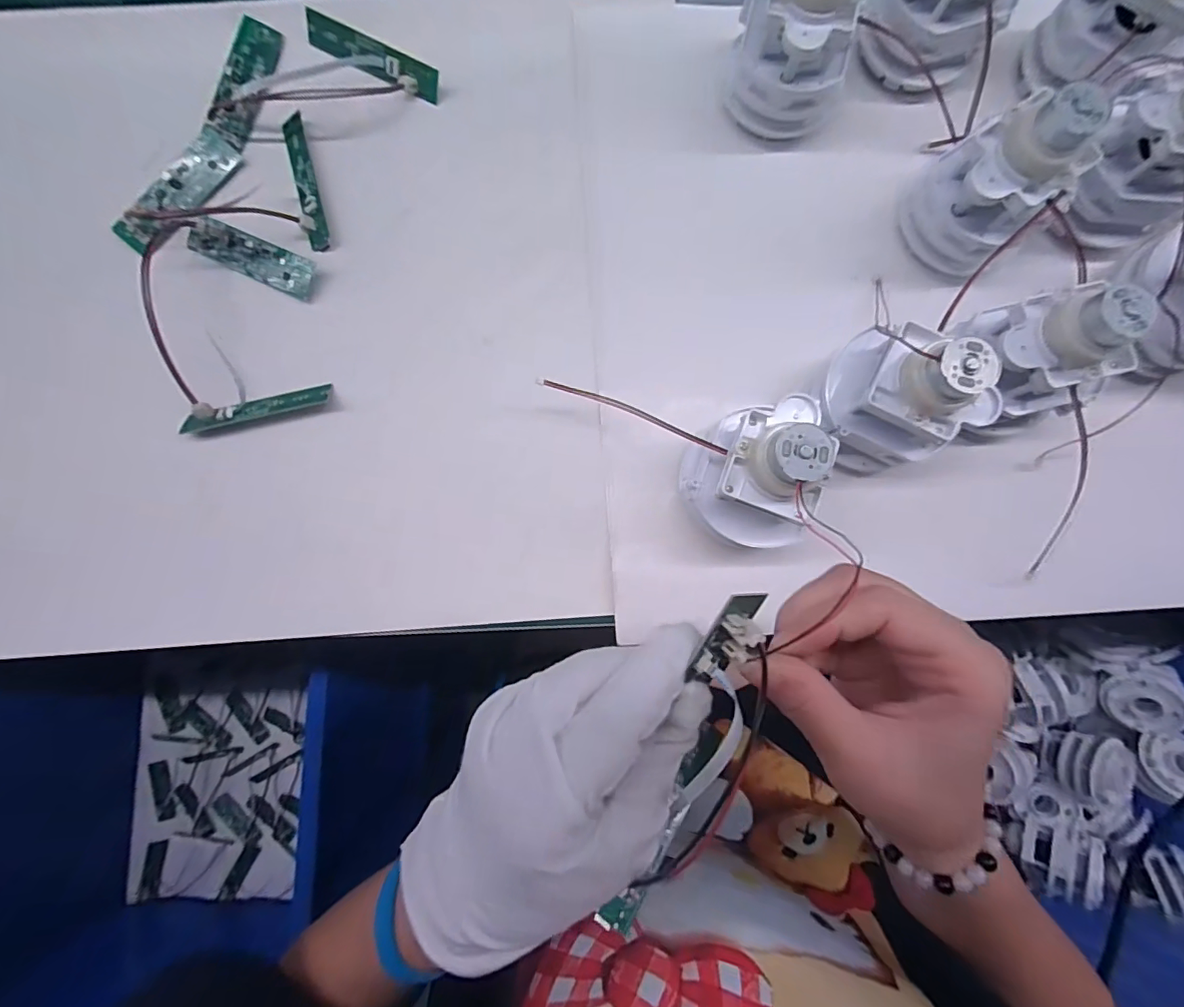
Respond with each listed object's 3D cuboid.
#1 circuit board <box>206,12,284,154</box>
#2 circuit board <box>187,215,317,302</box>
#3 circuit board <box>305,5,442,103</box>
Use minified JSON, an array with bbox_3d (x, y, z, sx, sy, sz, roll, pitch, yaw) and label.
[{"bbox_3d":[-0.206,-0.250,0.298,0.022,0.005,0.076,18,83,-32],"label":"circuit board"},{"bbox_3d":[-0.199,-0.144,0.291,0.075,0.006,0.023,23,86,2],"label":"circuit board"},{"bbox_3d":[-0.131,-0.264,0.297,0.084,0.008,0.017,27,129,2],"label":"circuit board"}]

